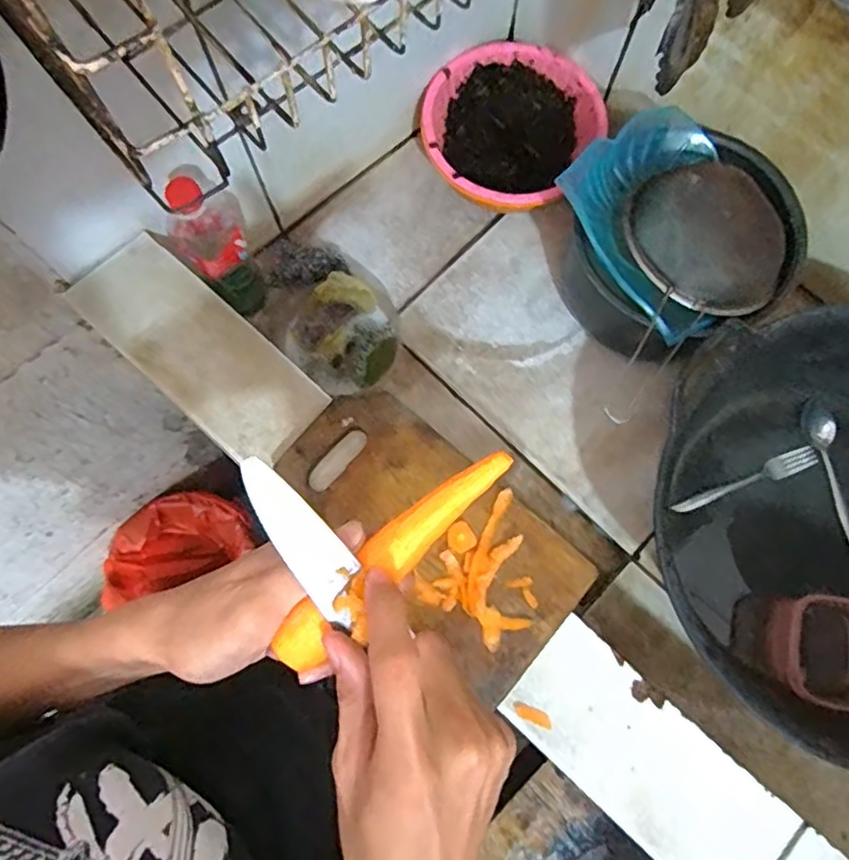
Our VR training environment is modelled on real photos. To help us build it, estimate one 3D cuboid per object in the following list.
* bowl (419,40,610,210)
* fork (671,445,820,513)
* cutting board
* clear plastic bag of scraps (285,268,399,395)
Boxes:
[{"bbox_3d":[0.099,-0.366,0.775,0.191,0.090,0.218,36,78,8],"label":"bowl"},{"bbox_3d":[0.363,0.059,0.693,0.174,0.015,0.025,-22,77,-6],"label":"fork"},{"bbox_3d":[0.007,0.082,0.541,0.275,0.024,0.131,43,79,9],"label":"cutting board"},{"bbox_3d":[-0.096,-0.108,0.719,0.122,0.064,0.126,43,79,9],"label":"clear plastic bag of scraps"}]

